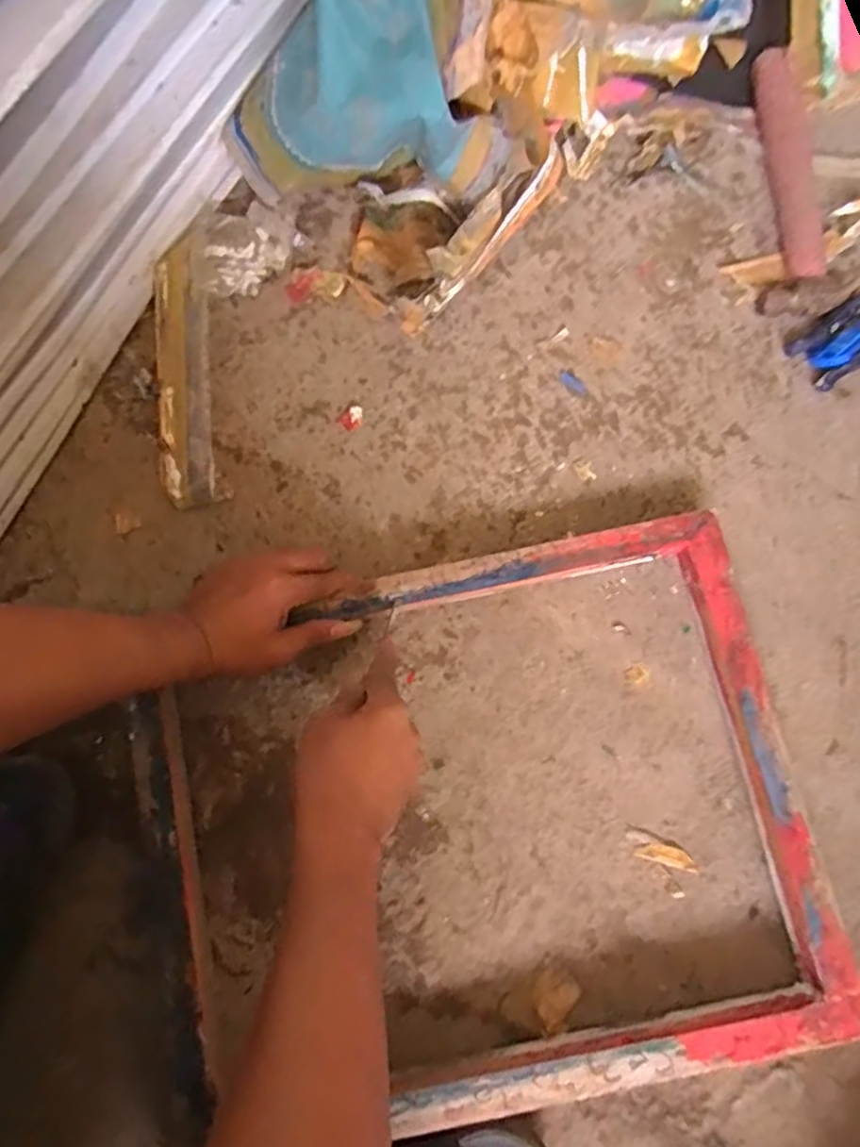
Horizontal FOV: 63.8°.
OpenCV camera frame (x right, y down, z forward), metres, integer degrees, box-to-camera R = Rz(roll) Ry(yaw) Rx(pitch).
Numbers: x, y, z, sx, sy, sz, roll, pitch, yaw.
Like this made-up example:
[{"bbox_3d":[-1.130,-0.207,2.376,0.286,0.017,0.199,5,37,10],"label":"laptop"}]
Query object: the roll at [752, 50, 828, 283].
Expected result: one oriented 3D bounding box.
[{"bbox_3d":[0.332,-0.378,0.644,0.041,0.042,0.228,-5,79,0],"label":"roll"}]

